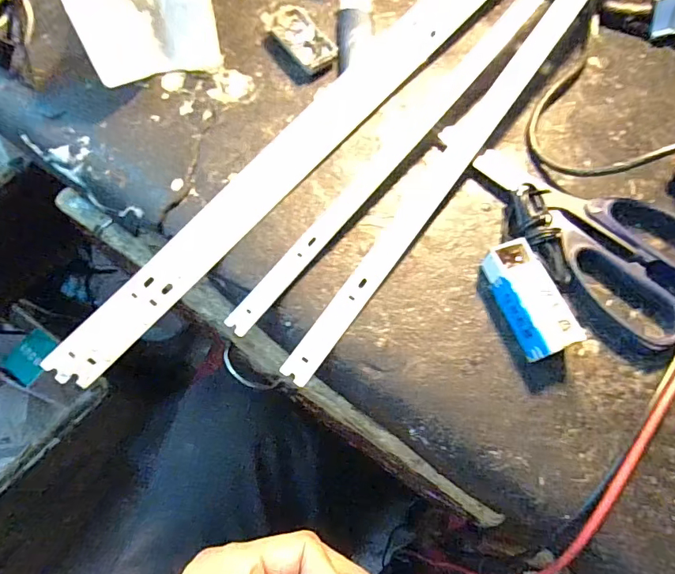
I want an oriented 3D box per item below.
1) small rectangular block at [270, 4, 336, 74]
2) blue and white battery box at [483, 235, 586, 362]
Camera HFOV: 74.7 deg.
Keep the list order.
[{"bbox_3d":[-0.024,-0.164,0.295,0.027,0.010,0.053,-31,74,-13],"label":"small rectangular block"},{"bbox_3d":[0.100,0.007,0.234,0.027,0.021,0.060,-20,72,-10],"label":"blue and white battery box"}]

